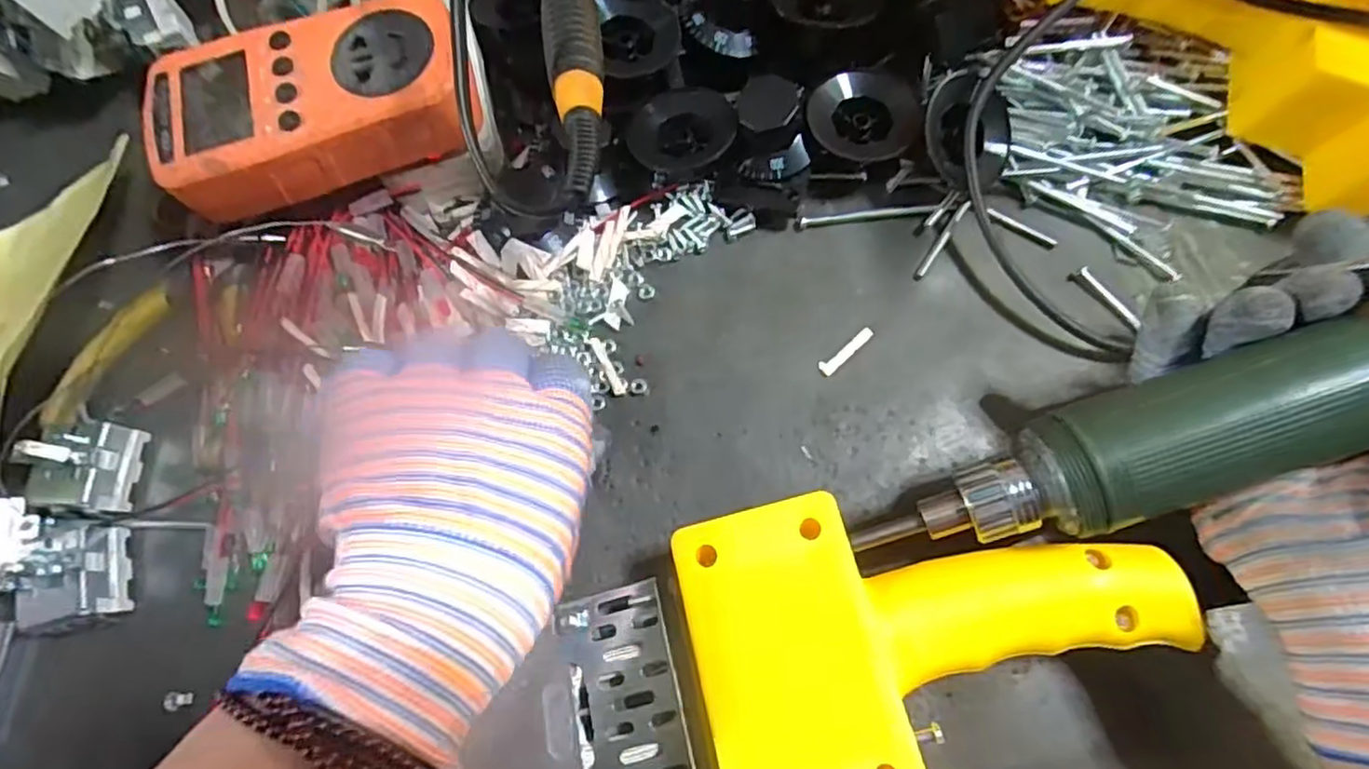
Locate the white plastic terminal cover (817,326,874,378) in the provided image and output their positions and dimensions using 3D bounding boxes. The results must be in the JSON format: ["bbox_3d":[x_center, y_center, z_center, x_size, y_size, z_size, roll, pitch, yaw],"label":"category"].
[{"bbox_3d":[0.070,-0.015,0.295,0.029,0.004,0.007,-40,75,-9],"label":"white plastic terminal cover"}]

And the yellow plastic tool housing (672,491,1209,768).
[{"bbox_3d":[0.083,0.093,0.224,0.152,0.035,0.121,-14,65,0],"label":"yellow plastic tool housing"}]

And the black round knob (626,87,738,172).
[{"bbox_3d":[-0.001,-0.115,0.308,0.046,0.010,0.036,-28,73,-5],"label":"black round knob"}]

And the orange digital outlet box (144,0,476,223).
[{"bbox_3d":[-0.153,-0.114,0.293,0.132,0.047,0.069,-13,73,-1],"label":"orange digital outlet box"}]

